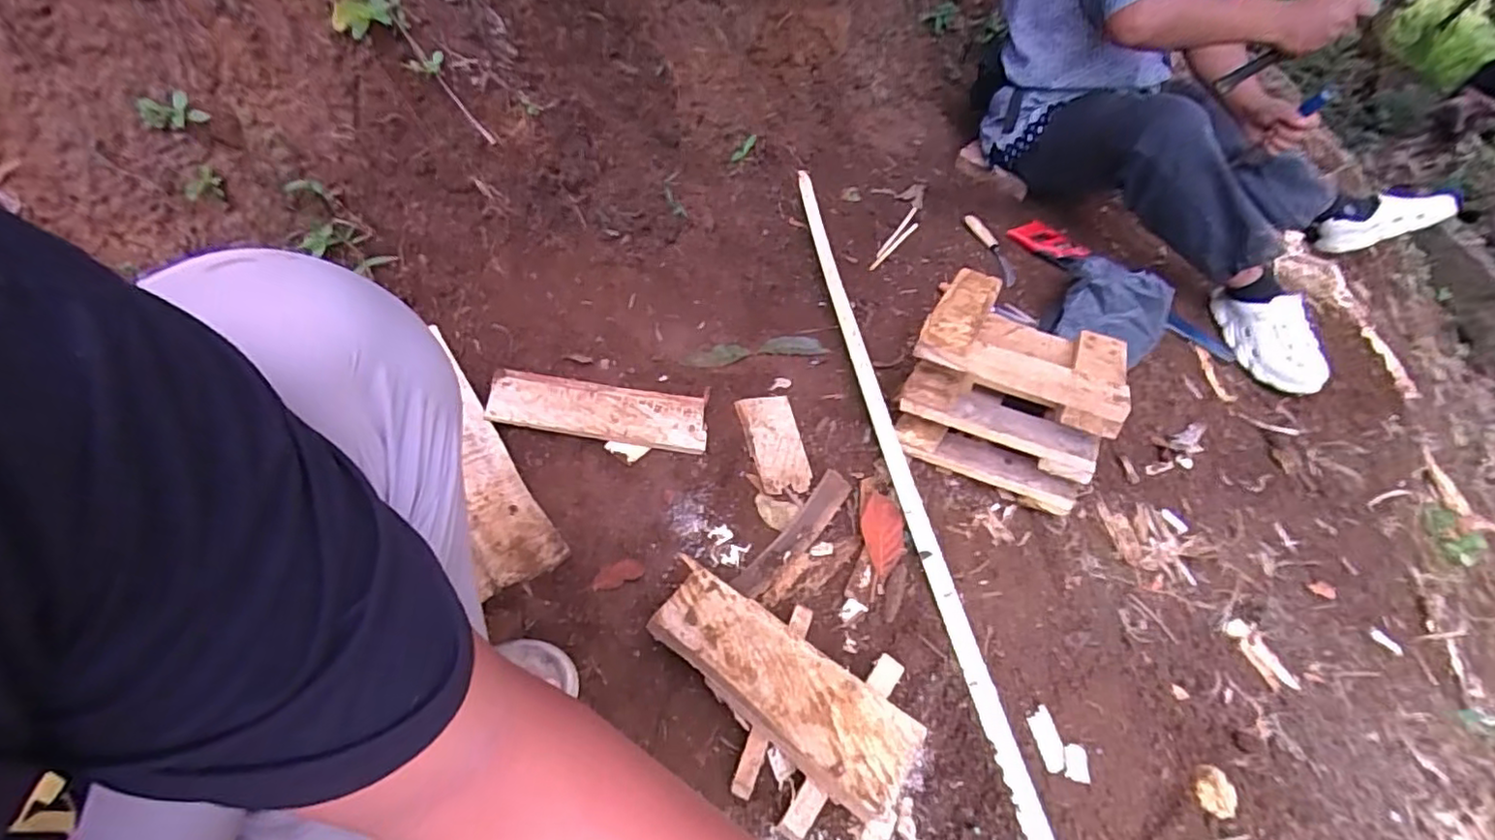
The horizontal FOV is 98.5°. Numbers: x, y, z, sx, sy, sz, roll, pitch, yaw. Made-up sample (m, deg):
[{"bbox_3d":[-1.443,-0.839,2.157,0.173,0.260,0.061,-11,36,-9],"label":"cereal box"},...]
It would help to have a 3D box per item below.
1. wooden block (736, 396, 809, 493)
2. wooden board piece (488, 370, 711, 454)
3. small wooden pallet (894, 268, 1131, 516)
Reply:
[{"bbox_3d":[0.037,0.029,0.889,0.074,0.013,0.171,-10,44,-7],"label":"wooden block"},{"bbox_3d":[-0.199,-0.013,0.869,0.281,0.019,0.086,8,67,-5],"label":"wooden board piece"},{"bbox_3d":[0.363,-0.060,0.863,0.243,0.188,0.242,21,49,23],"label":"small wooden pallet"}]

